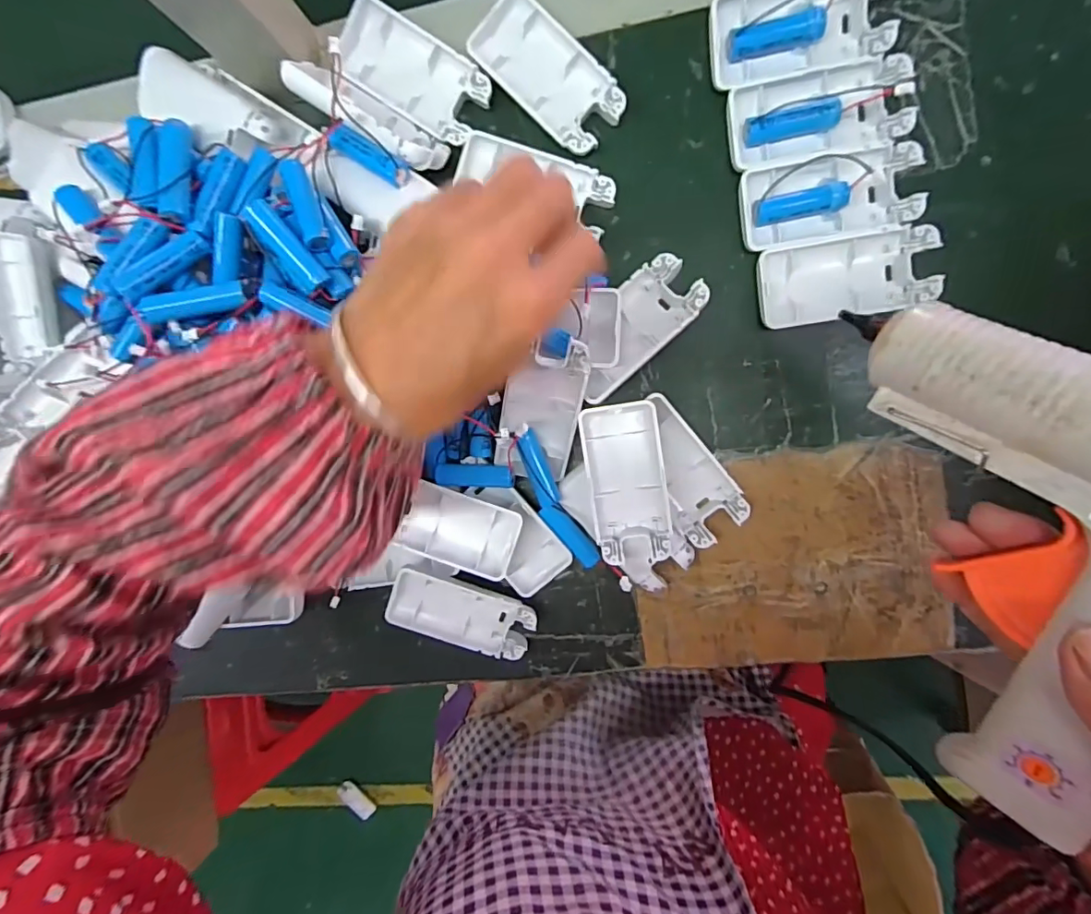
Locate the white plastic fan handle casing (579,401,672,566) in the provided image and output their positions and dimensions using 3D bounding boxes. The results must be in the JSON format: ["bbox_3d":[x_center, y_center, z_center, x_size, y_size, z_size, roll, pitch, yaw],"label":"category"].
[{"bbox_3d":[0.050,0.015,0.308,0.043,0.013,0.094,-7,95,13],"label":"white plastic fan handle casing"}]

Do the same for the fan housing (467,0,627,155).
[{"bbox_3d":[0.002,-0.223,0.299,0.095,0.007,0.045,44,100,2],"label":"fan housing"}]

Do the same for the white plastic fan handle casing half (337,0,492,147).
[{"bbox_3d":[-0.079,-0.231,0.310,0.096,0.015,0.043,33,99,3],"label":"white plastic fan handle casing half"}]

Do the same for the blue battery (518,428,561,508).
[{"bbox_3d":[-0.005,0.008,0.319,0.015,0.017,0.049,-21,93,9],"label":"blue battery"}]

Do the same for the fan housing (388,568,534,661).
[{"bbox_3d":[-0.055,0.105,0.342,0.093,0.025,0.043,19,98,6],"label":"fan housing"}]

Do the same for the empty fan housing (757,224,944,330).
[{"bbox_3d":[0.172,-0.103,0.295,0.092,0.013,0.046,-8,95,9],"label":"empty fan housing"}]

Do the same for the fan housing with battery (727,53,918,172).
[{"bbox_3d":[0.152,-0.191,0.286,0.094,0.016,0.047,-7,95,9],"label":"fan housing with battery"}]

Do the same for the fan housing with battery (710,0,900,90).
[{"bbox_3d":[0.139,-0.234,0.278,0.094,0.023,0.045,-9,95,9],"label":"fan housing with battery"}]

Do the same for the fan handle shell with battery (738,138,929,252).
[{"bbox_3d":[0.160,-0.147,0.291,0.093,0.014,0.045,-6,95,8],"label":"fan handle shell with battery"}]

